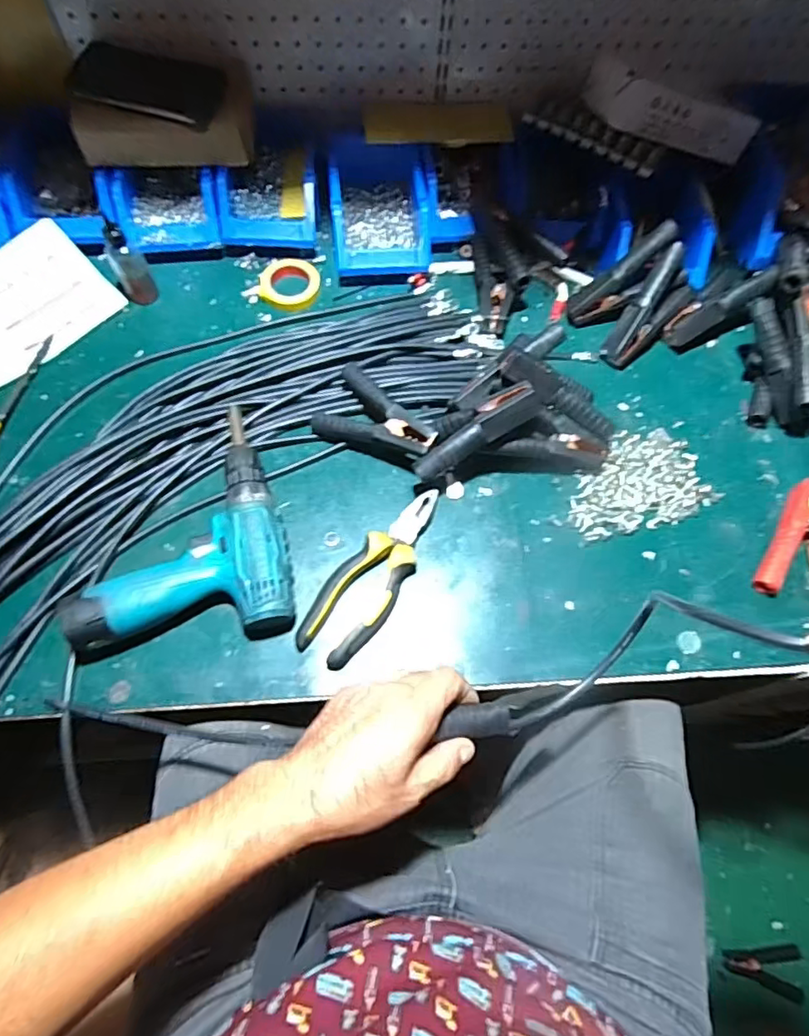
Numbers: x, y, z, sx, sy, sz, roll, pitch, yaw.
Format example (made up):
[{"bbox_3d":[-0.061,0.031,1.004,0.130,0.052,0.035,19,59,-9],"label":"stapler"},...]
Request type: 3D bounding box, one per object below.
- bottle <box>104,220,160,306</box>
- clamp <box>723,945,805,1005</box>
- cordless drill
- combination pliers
[{"bbox_3d":[-0.316,-0.291,0.647,0.036,0.107,0.027,-30,71,-15],"label":"bottle"},{"bbox_3d":[0.666,0.834,1.052,0.132,0.035,0.083,11,66,2],"label":"clamp"},{"bbox_3d":[-0.206,-0.001,0.542,0.189,0.061,0.237,-4,66,-5],"label":"cordless drill"},{"bbox_3d":[-0.026,0.051,0.545,0.062,0.024,0.193,31,68,10],"label":"combination pliers"}]

